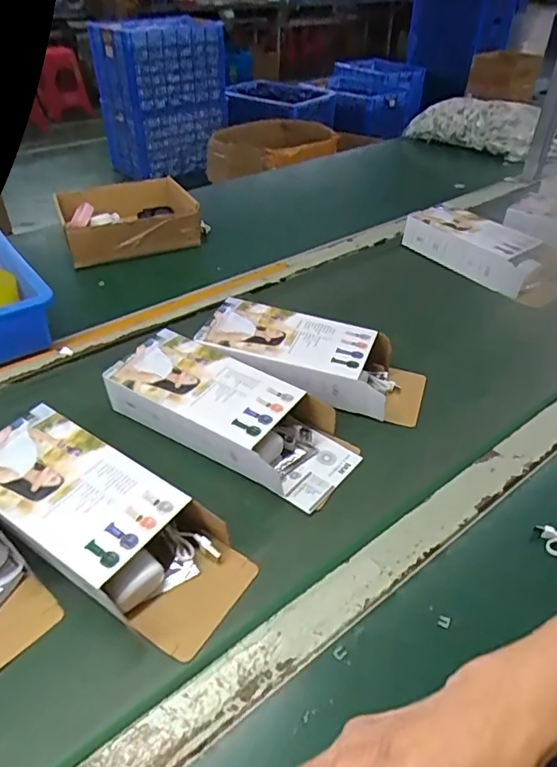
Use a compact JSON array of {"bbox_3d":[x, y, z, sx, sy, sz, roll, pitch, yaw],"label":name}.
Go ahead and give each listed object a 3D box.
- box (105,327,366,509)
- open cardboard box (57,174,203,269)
[{"bbox_3d":[-0.049,0.031,0.548,0.258,0.054,0.114,25,47,23],"label":"box"},{"bbox_3d":[-0.254,-0.281,0.910,0.207,0.061,0.189,-14,49,-18],"label":"open cardboard box"}]

